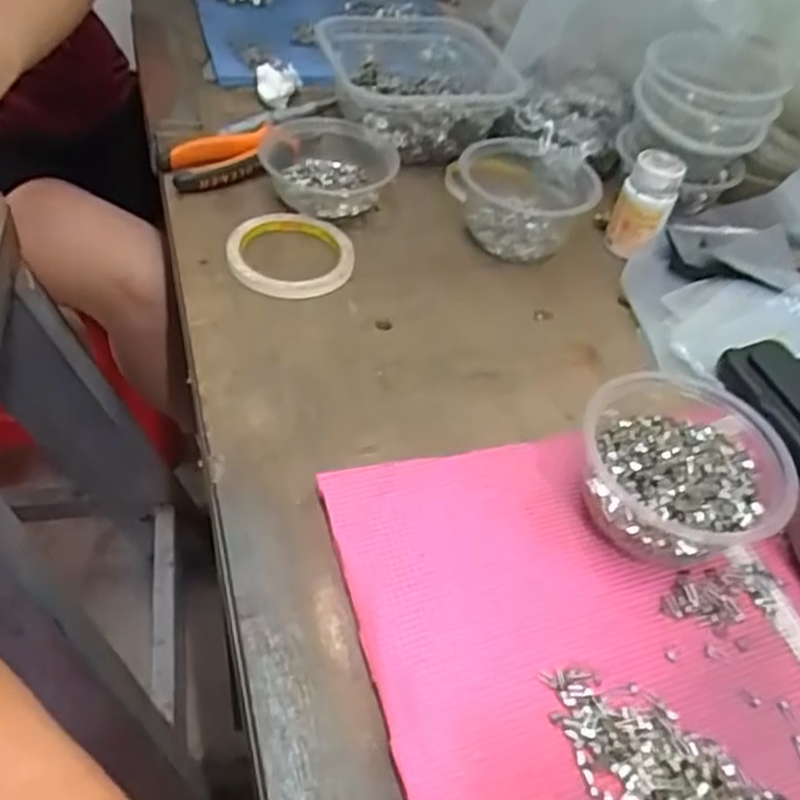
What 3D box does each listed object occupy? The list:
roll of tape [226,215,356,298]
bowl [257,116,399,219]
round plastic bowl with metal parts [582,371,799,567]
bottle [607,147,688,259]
[{"bbox_3d":[-0.086,-0.116,0.583,0.095,0.019,0.092,3,47,-4],"label":"roll of tape"},{"bbox_3d":[-0.061,-0.199,0.646,0.118,0.042,0.108,2,48,-5],"label":"bowl"},{"bbox_3d":[0.163,0.042,0.432,0.116,0.064,0.108,3,47,-4],"label":"round plastic bowl with metal parts"},{"bbox_3d":[0.205,-0.164,0.625,0.044,0.077,0.042,21,49,12],"label":"bottle"}]

